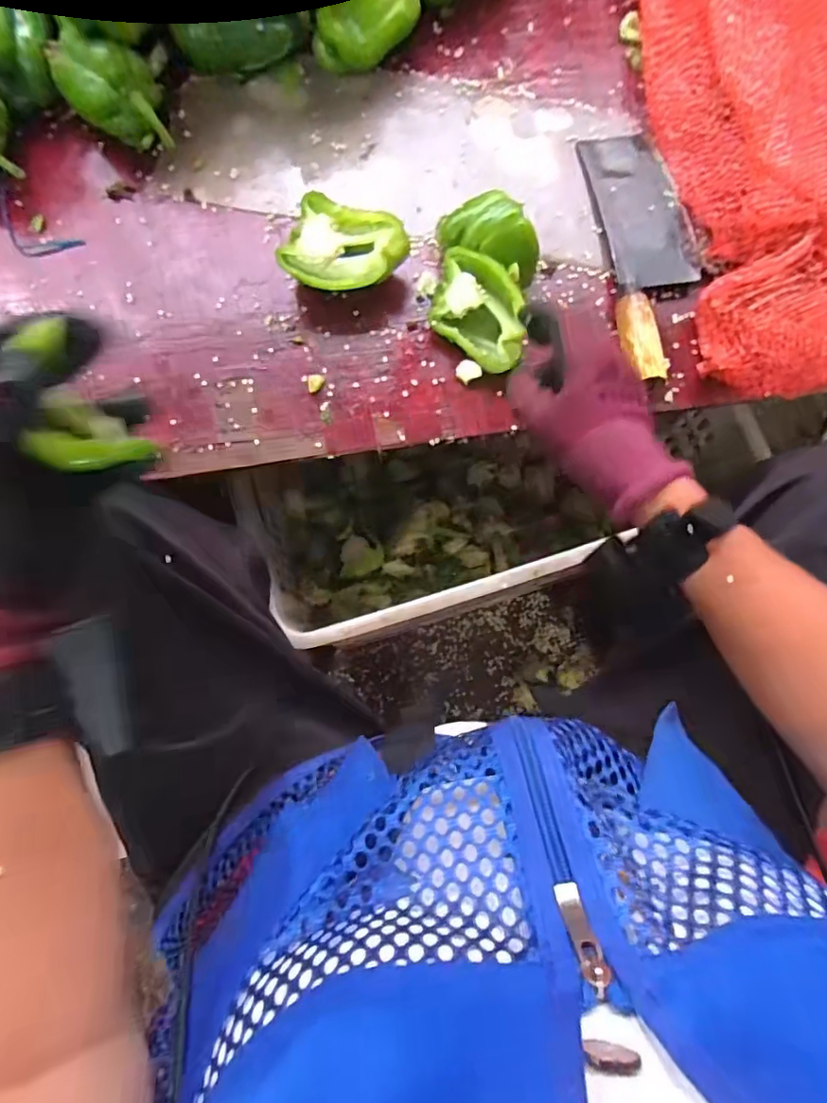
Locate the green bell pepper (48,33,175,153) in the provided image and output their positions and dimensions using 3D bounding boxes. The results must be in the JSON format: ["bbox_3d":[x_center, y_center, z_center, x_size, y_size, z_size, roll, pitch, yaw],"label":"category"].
[{"bbox_3d":[-0.278,-0.423,0.507,0.075,0.069,0.115,-34,81,-6],"label":"green bell pepper"}]

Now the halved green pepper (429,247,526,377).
[{"bbox_3d":[0.059,-0.206,0.474,0.100,0.027,0.067,41,116,3],"label":"halved green pepper"}]

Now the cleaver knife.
[{"bbox_3d":[0.215,-0.271,0.494,0.087,0.032,0.253,-6,80,-1],"label":"cleaver knife"}]

